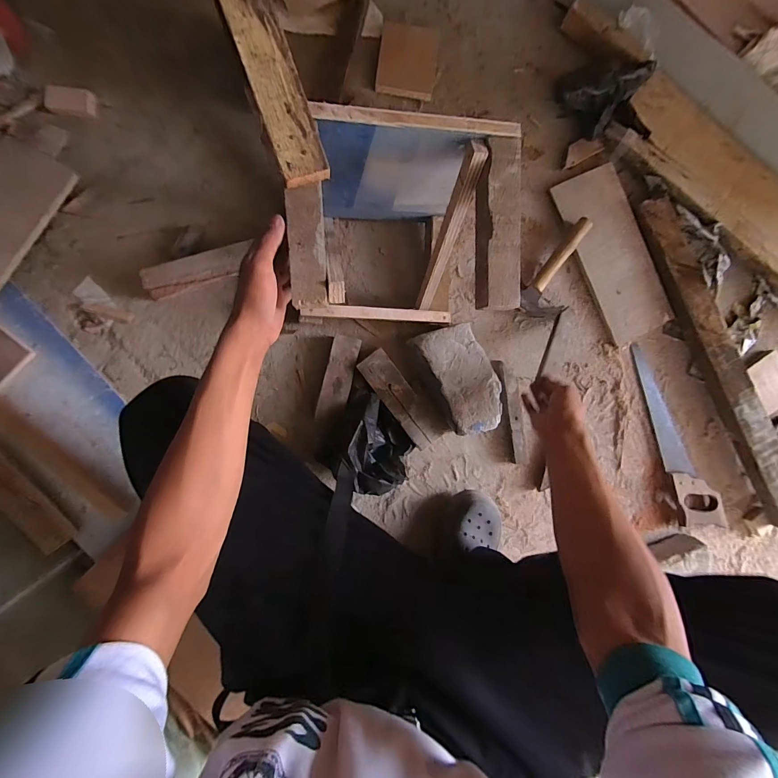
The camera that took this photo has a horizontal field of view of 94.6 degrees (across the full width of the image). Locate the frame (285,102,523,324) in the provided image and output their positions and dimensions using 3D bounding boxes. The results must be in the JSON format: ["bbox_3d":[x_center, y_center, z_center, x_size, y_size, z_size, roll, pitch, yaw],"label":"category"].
[{"bbox_3d":[0.011,-0.210,0.534,0.268,0.266,0.213,-1,92,-4],"label":"frame"}]

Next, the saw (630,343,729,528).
[{"bbox_3d":[0.595,0.113,0.751,0.084,0.027,0.429,-24,94,-3],"label":"saw"}]

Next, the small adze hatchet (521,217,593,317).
[{"bbox_3d":[0.347,-0.228,0.718,0.087,0.034,0.214,39,89,-5],"label":"small adze hatchet"}]

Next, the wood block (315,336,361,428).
[{"bbox_3d":[-0.096,-0.017,0.687,0.052,0.038,0.164,13,89,-5],"label":"wood block"}]

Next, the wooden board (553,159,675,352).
[{"bbox_3d":[0.471,-0.281,0.742,0.151,0.013,0.350,-24,94,-3],"label":"wooden board"}]

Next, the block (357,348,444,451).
[{"bbox_3d":[0.022,0.020,0.684,0.058,0.031,0.198,-37,95,-1],"label":"block"}]

